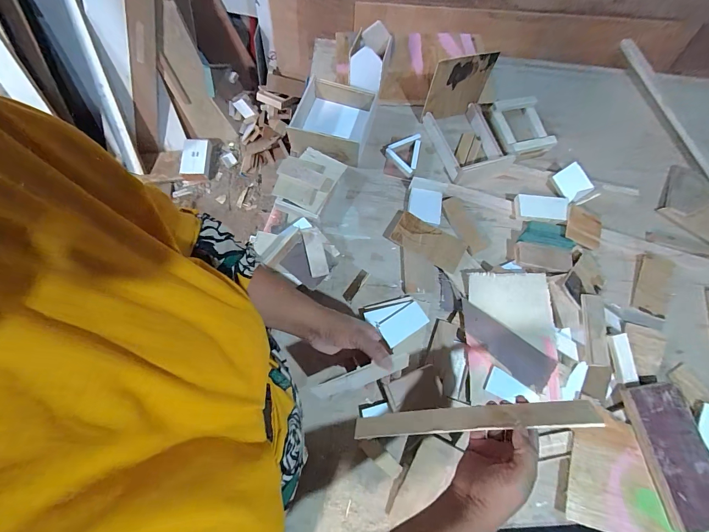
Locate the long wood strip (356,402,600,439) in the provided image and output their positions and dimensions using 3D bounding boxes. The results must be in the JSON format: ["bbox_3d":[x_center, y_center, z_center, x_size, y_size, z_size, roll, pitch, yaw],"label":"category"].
[{"bbox_3d":[0.132,0.180,0.366,0.264,0.005,0.031,-9,28,12],"label":"long wood strip"}]

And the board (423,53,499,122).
[{"bbox_3d":[0.209,-0.359,0.634,0.125,0.140,0.008,-12,73,-7],"label":"board"}]

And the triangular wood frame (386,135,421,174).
[{"bbox_3d":[0.100,-0.233,0.643,0.067,0.024,0.087,15,72,3],"label":"triangular wood frame"}]

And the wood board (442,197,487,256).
[{"bbox_3d":[0.216,-0.081,0.607,0.050,0.008,0.120,-21,73,-8],"label":"wood board"}]

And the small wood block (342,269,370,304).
[{"bbox_3d":[0.004,0.034,0.559,0.020,0.016,0.066,33,74,9],"label":"small wood block"}]

